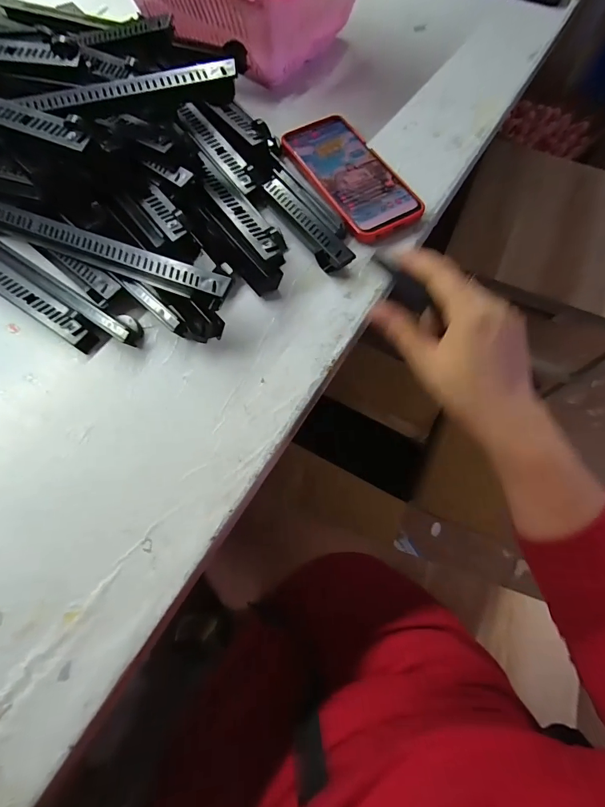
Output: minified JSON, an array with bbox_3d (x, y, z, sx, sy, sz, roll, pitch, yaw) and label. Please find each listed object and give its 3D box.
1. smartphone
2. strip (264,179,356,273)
[{"bbox_3d":[0.047,-0.233,0.395,0.077,0.015,0.164,-28,73,-11],"label":"smartphone"},{"bbox_3d":[0.002,-0.169,0.369,0.024,0.019,0.118,-36,75,-13],"label":"strip"}]

